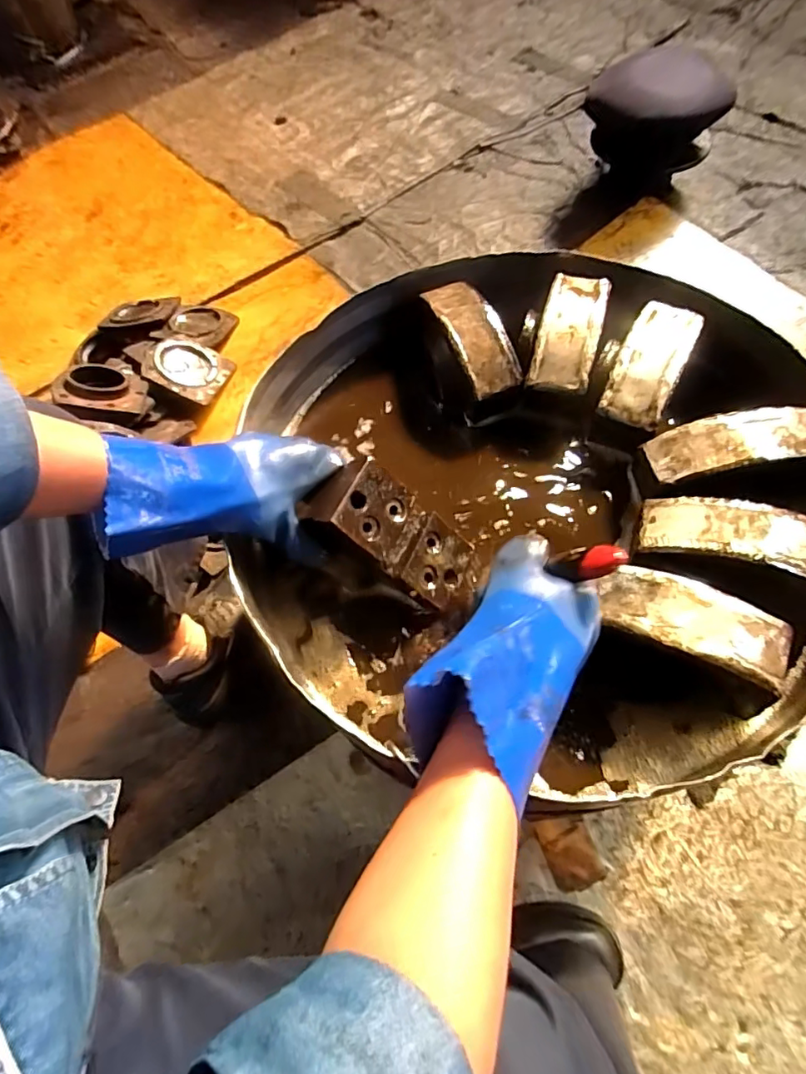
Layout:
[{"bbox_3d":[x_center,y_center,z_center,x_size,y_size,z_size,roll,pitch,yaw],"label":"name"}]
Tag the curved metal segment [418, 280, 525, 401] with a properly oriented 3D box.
[{"bbox_3d":[0.075,-0.218,0.583,0.056,0.034,0.143,-24,62,-5],"label":"curved metal segment"}]

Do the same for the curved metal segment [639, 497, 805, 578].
[{"bbox_3d":[0.281,-0.001,0.443,0.153,0.029,0.056,14,66,14],"label":"curved metal segment"}]

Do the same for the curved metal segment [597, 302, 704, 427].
[{"bbox_3d":[0.249,-0.178,0.542,0.059,0.030,0.146,24,69,19],"label":"curved metal segment"}]

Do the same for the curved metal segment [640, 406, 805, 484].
[{"bbox_3d":[0.300,-0.084,0.486,0.148,0.026,0.054,-9,62,3],"label":"curved metal segment"}]

